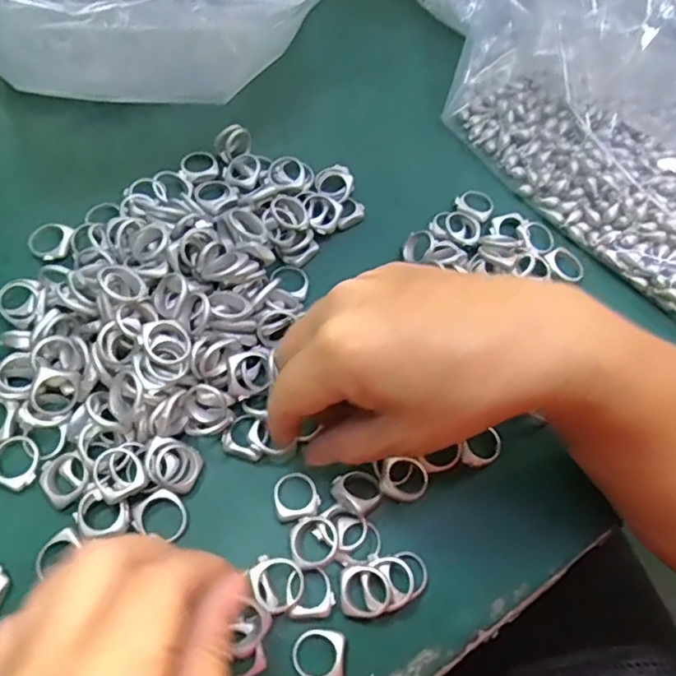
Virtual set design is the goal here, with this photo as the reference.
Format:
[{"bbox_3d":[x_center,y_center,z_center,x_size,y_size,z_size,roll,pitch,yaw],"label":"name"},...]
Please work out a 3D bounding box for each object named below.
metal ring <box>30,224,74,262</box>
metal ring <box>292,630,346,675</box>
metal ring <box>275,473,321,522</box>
[{"bbox_3d":[-0.155,-0.053,0.316,0.026,0.005,0.023,33,68,10],"label":"metal ring"},{"bbox_3d":[-0.008,0.134,0.243,0.022,0.004,0.021,2,66,-4],"label":"metal ring"},{"bbox_3d":[-0.019,0.073,0.270,0.020,0.006,0.022,2,66,-4],"label":"metal ring"}]

